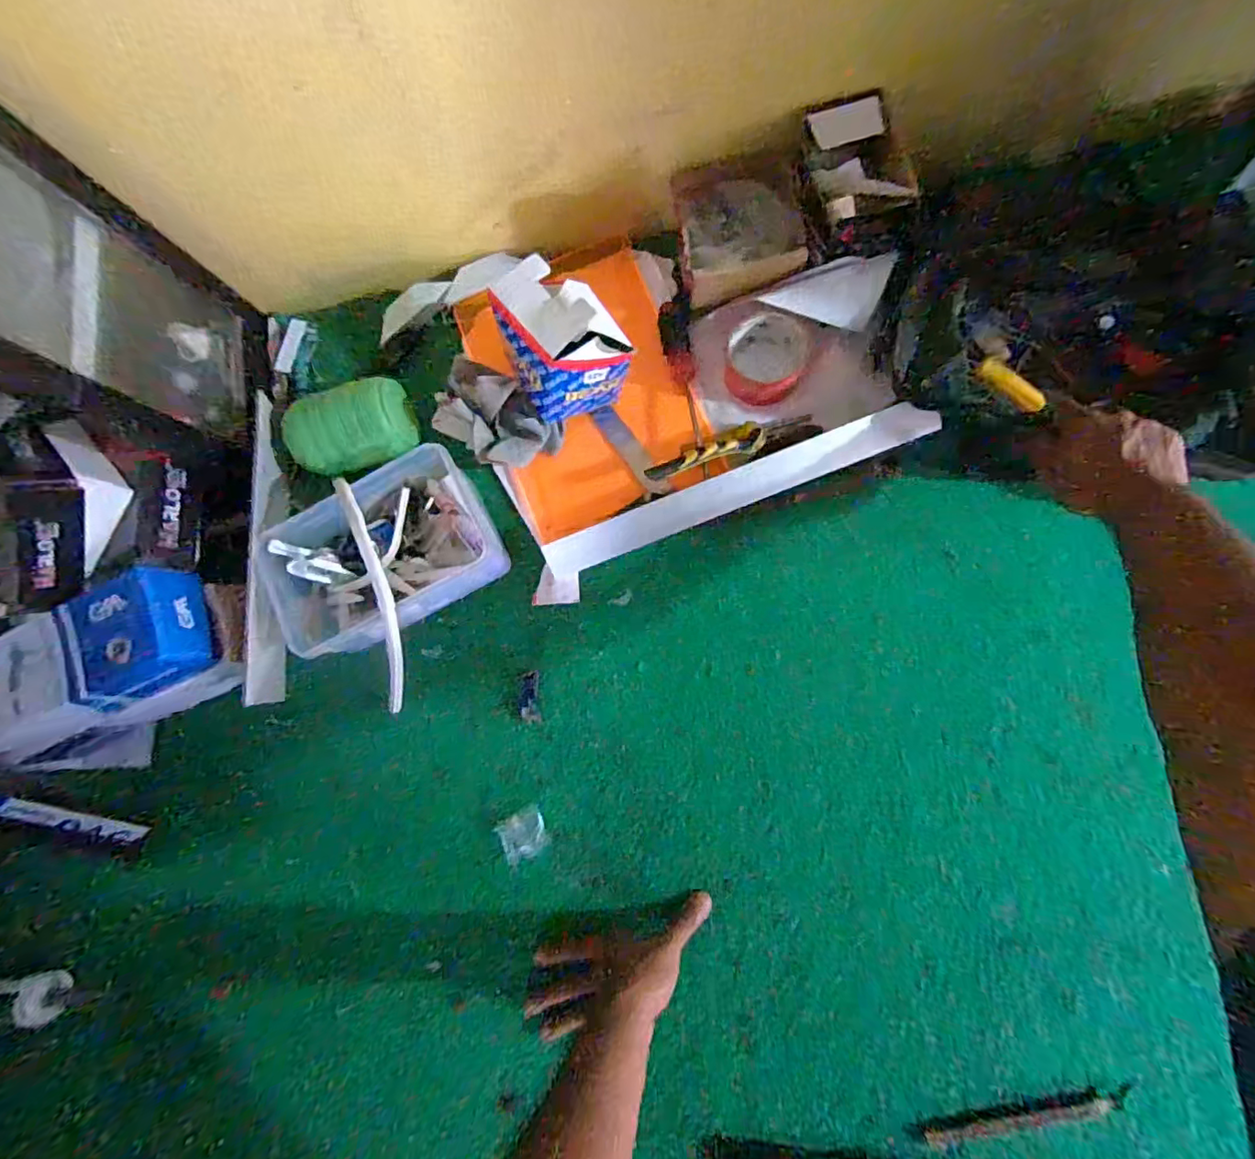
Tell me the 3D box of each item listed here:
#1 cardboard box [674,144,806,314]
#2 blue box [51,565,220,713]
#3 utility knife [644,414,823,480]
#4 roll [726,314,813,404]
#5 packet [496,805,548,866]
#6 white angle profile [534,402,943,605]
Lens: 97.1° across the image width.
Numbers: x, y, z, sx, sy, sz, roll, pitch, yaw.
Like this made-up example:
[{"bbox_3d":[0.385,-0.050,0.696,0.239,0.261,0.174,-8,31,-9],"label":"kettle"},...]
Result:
[{"bbox_3d":[0.121,-0.383,0.603,0.138,0.070,0.149,-6,84,7],"label":"cardboard box"},{"bbox_3d":[-0.512,0.062,0.580,0.120,0.067,0.131,-15,83,6],"label":"blue box"},{"bbox_3d":[0.111,-0.143,0.593,0.191,0.021,0.038,-17,83,-9],"label":"utility knife"},{"bbox_3d":[0.156,-0.246,0.617,0.088,0.028,0.093,-1,85,8],"label":"roll"},{"bbox_3d":[-0.111,0.276,0.593,0.048,0.008,0.044,-25,78,3],"label":"packet"},{"bbox_3d":[0.103,-0.082,0.601,0.445,0.030,0.059,-22,78,4],"label":"white angle profile"}]

